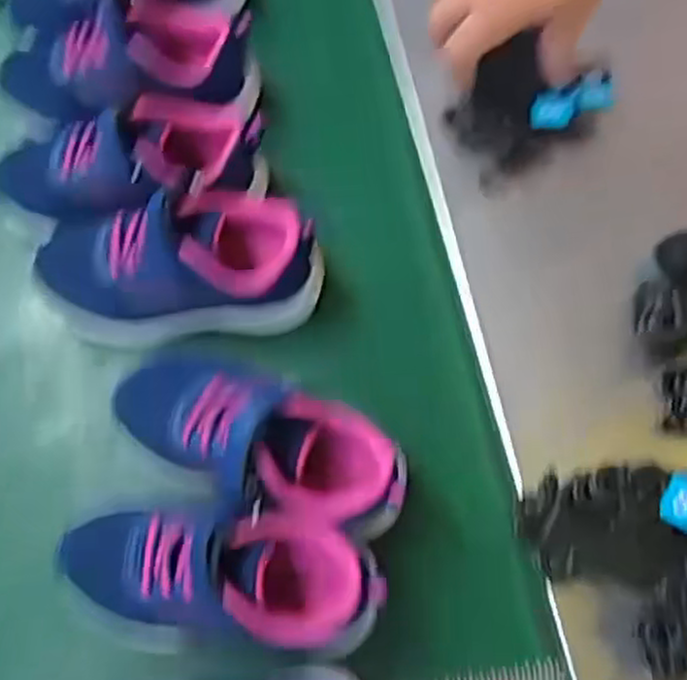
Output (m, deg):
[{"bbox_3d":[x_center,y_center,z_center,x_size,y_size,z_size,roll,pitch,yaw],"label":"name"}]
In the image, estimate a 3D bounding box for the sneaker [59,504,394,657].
[{"bbox_3d":[-0.056,0.125,0.385,0.143,0.073,0.065,2,67,0],"label":"sneaker"}]

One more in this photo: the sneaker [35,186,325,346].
[{"bbox_3d":[-0.100,-0.050,0.443,0.167,0.071,0.074,-4,67,-2],"label":"sneaker"}]

